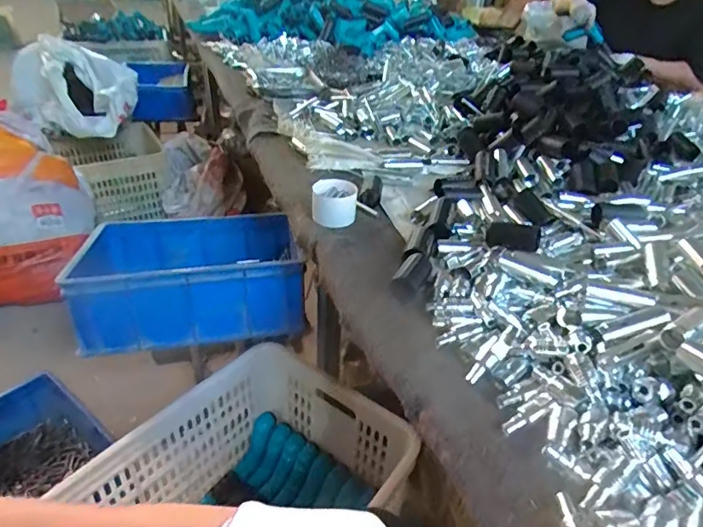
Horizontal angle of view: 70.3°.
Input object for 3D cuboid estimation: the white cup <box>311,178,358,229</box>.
[{"bbox_3d":[-0.026,-0.091,0.750,0.065,0.054,0.069,1,34,-2],"label":"white cup"}]

